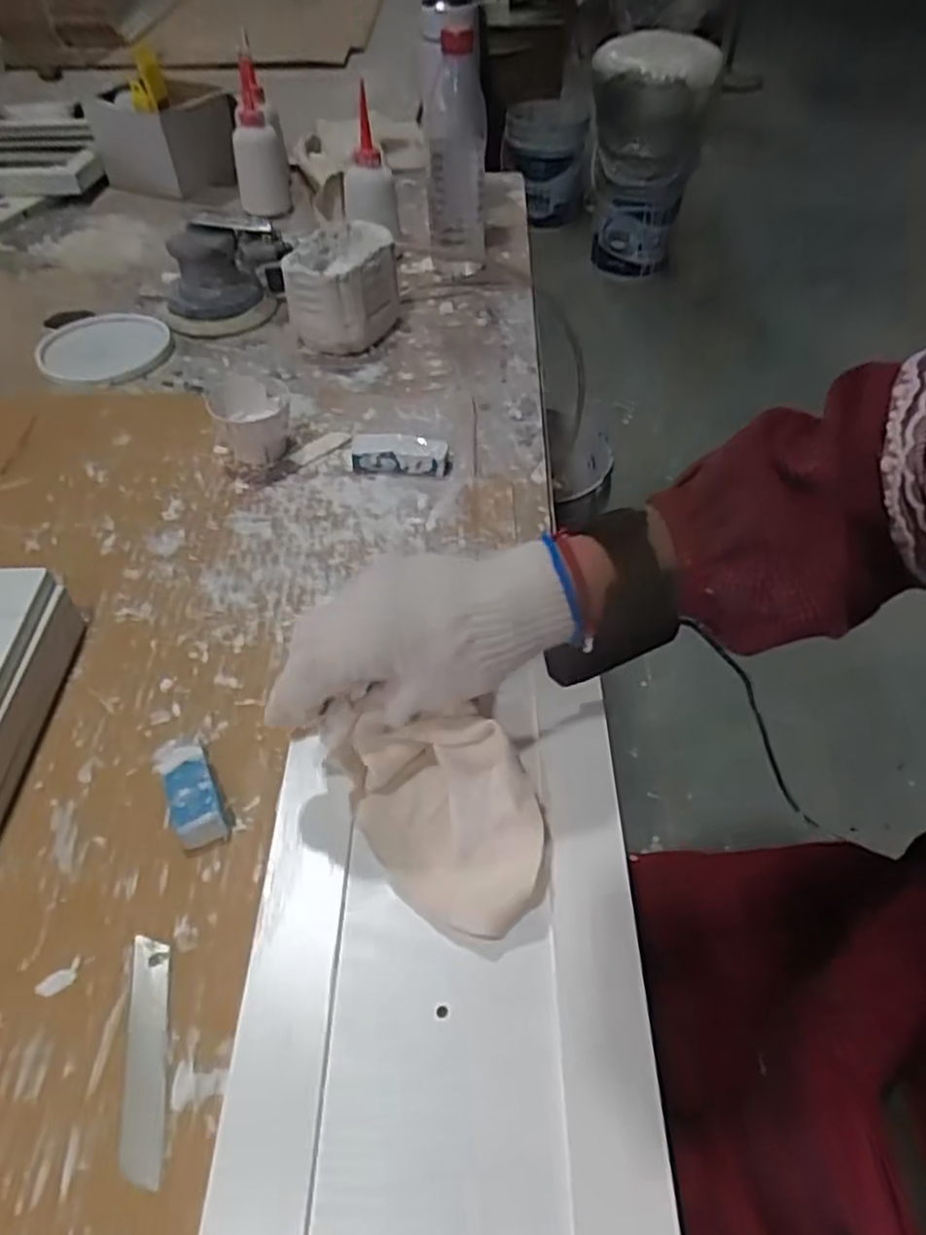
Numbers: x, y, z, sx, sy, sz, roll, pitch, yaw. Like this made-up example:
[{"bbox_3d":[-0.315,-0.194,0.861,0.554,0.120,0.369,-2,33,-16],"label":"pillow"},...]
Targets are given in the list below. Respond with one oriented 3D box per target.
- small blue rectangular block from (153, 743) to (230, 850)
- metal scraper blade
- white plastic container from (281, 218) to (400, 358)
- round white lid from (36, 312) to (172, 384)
[{"bbox_3d":[-0.147,0.091,0.413,0.026,0.016,0.067,-23,52,-19],"label":"small blue rectangular block"},{"bbox_3d":[-0.138,0.189,0.335,0.018,0.004,0.098,-10,49,-9],"label":"metal scraper blade"},{"bbox_3d":[-0.117,-0.320,0.748,0.107,0.083,0.111,-8,48,-7],"label":"white plastic container"},{"bbox_3d":[-0.348,-0.269,0.749,0.127,0.011,0.127,0,48,0],"label":"round white lid"}]

